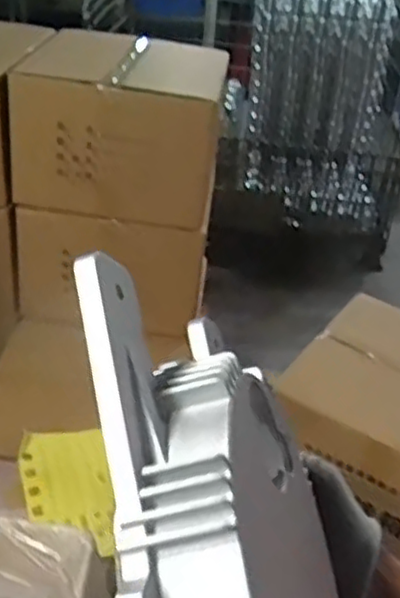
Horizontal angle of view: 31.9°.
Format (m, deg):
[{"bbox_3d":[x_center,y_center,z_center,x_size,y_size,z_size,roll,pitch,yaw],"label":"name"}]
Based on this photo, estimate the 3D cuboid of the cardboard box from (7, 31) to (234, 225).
[{"bbox_3d":[-0.147,-0.395,1.550,0.413,0.292,0.393,10,34,6],"label":"cardboard box"}]

